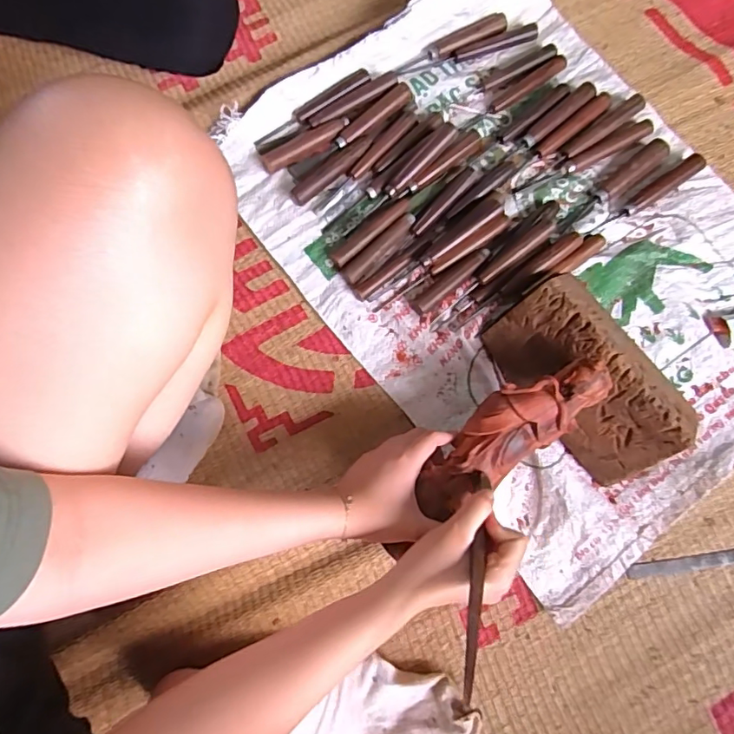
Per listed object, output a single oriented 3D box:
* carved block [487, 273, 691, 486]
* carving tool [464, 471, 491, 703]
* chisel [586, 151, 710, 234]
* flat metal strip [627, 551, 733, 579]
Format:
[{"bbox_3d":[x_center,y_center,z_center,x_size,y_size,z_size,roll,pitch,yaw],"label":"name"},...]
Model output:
[{"bbox_3d":[0.236,0.006,0.531,0.133,0.067,0.210,-33,80,-6],"label":"carved block"},{"bbox_3d":[0.083,0.153,0.394,0.013,0.012,0.196,16,36,4],"label":"carving tool"},{"bbox_3d":[0.328,-0.197,0.597,0.160,0.018,0.022,-37,80,-7],"label":"chisel"},{"bbox_3d":[0.351,0.201,0.528,0.161,0.008,0.015,-7,78,-1],"label":"flat metal strip"}]

